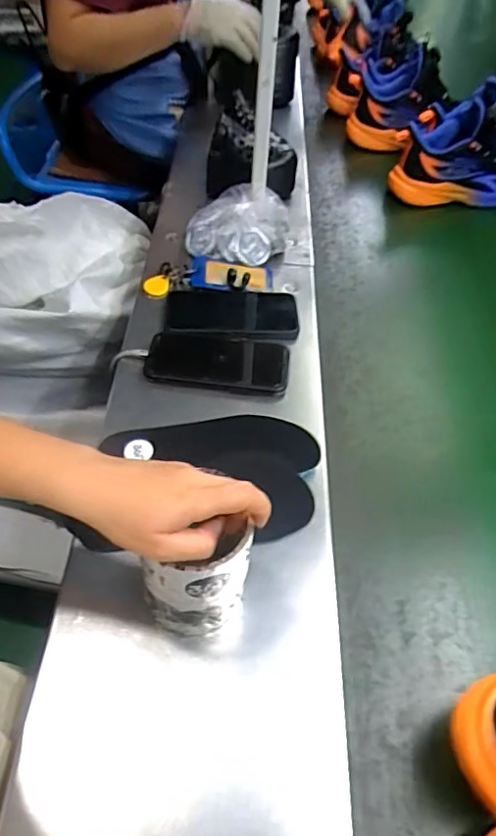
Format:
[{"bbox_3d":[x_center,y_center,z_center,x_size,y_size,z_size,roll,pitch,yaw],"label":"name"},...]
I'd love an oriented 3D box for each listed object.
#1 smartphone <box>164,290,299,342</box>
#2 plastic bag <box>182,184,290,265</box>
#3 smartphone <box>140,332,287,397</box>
[{"bbox_3d":[-0.020,-0.132,0.698,0.162,0.012,0.089,0,52,-3],"label":"smartphone"},{"bbox_3d":[-0.014,-0.276,0.790,0.139,0.057,0.118,9,52,4],"label":"plastic bag"},{"bbox_3d":[-0.035,-0.067,0.642,0.161,0.012,0.081,7,52,2],"label":"smartphone"}]

